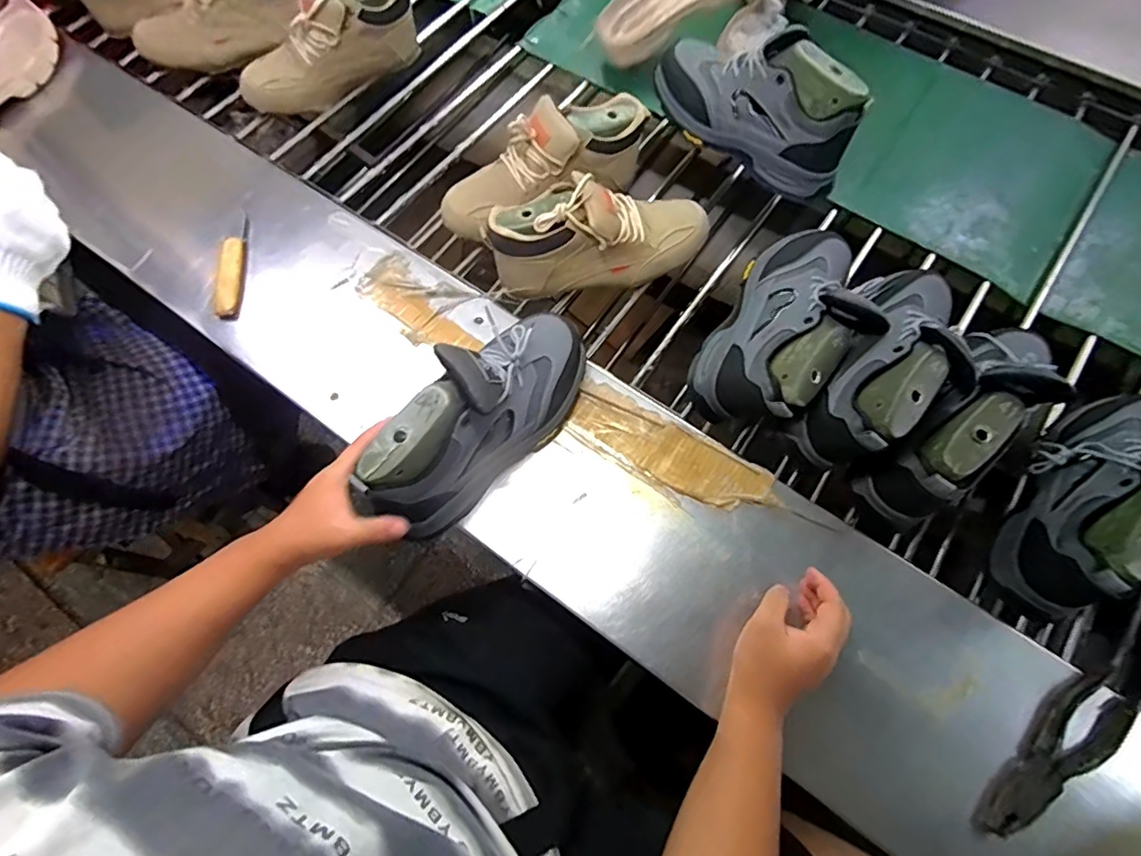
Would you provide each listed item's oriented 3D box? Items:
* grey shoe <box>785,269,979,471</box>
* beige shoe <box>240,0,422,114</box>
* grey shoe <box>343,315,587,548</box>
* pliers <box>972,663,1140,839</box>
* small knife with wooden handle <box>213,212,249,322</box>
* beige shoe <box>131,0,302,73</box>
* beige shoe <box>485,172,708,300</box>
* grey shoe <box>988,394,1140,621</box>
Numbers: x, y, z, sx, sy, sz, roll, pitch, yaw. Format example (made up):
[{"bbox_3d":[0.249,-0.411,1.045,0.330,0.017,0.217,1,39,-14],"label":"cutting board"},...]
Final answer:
[{"bbox_3d":[0.354,-0.076,0.609,0.122,0.126,0.274,31,74,13],"label":"grey shoe"},{"bbox_3d":[-0.354,-0.564,0.841,0.287,0.141,0.091,-33,70,-1],"label":"beige shoe"},{"bbox_3d":[-0.082,-0.011,0.554,0.089,0.135,0.265,34,69,13],"label":"grey shoe"},{"bbox_3d":[0.428,0.290,0.492,0.183,0.021,0.054,-37,72,-16],"label":"pliers"},{"bbox_3d":[-0.421,-0.208,0.700,0.026,0.020,0.150,-6,70,0],"label":"small knife with wooden handle"},{"bbox_3d":[-0.534,-0.633,0.850,0.293,0.115,0.086,-19,66,12],"label":"beige shoe"},{"bbox_3d":[0.038,-0.239,0.689,0.262,0.116,0.088,-20,70,-5],"label":"beige shoe"},{"bbox_3d":[0.534,0.057,0.552,0.262,0.129,0.106,-40,73,-12],"label":"grey shoe"}]

